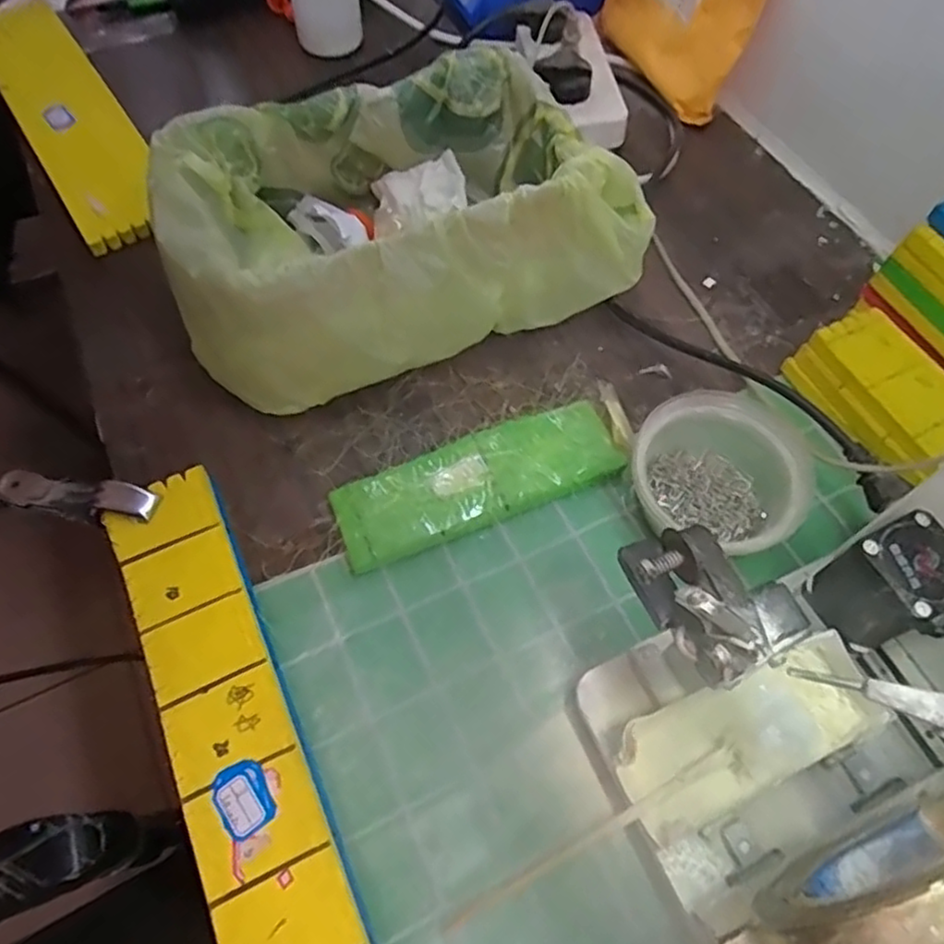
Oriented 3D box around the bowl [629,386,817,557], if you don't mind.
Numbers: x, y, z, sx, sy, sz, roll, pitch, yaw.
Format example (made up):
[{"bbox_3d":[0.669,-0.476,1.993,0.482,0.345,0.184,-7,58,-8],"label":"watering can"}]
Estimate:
[{"bbox_3d":[0.144,0.007,0.404,0.098,0.058,0.095,0,61,0],"label":"bowl"}]

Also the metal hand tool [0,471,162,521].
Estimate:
[{"bbox_3d":[-0.240,0.015,0.413,0.116,0.022,0.022,4,60,21],"label":"metal hand tool"}]

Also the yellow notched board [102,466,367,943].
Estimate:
[{"bbox_3d":[-0.111,0.146,0.326,0.060,0.007,0.335,-24,63,-14],"label":"yellow notched board"}]

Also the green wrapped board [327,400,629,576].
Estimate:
[{"bbox_3d":[0.004,0.006,0.426,0.180,0.014,0.059,-21,63,-11],"label":"green wrapped board"}]

